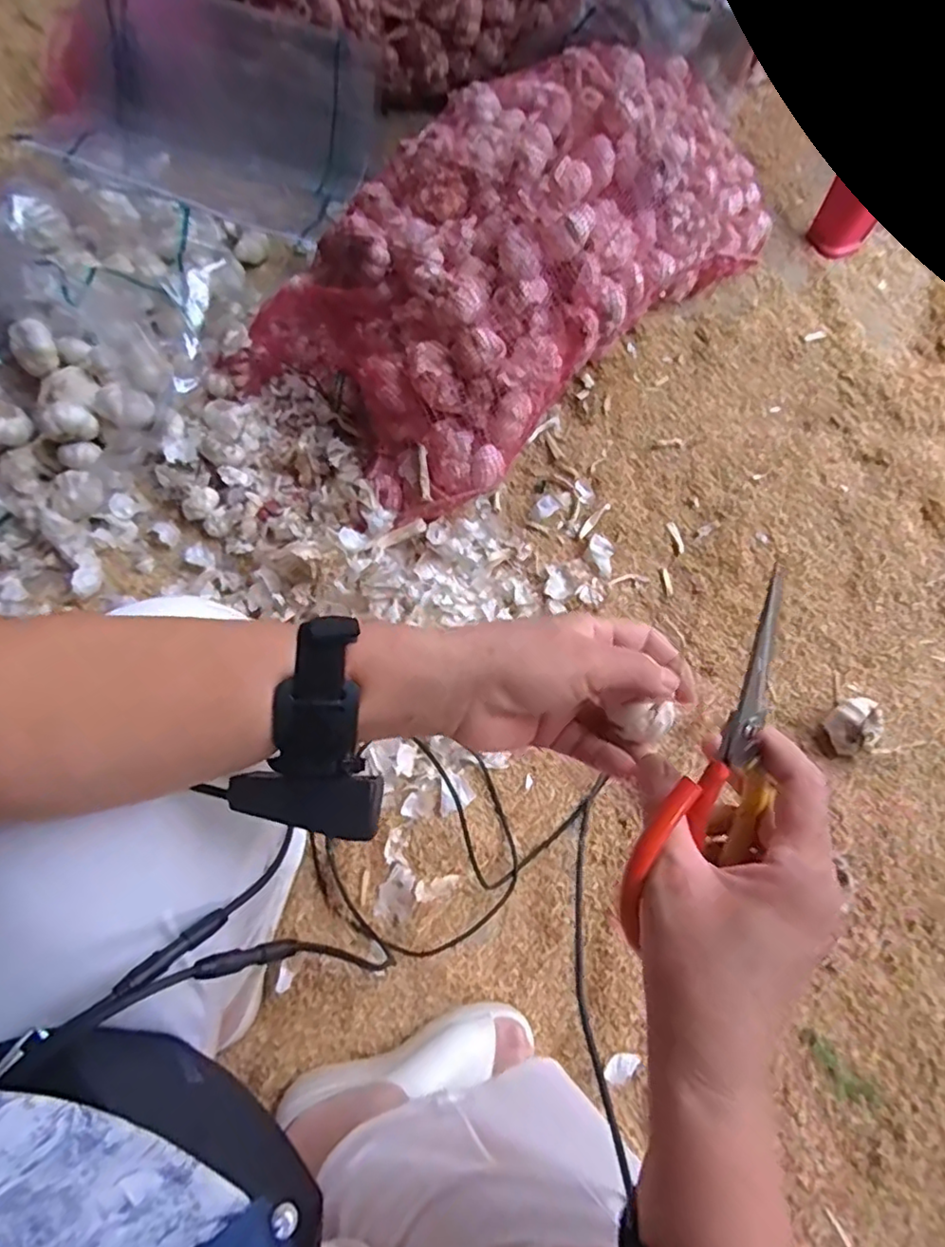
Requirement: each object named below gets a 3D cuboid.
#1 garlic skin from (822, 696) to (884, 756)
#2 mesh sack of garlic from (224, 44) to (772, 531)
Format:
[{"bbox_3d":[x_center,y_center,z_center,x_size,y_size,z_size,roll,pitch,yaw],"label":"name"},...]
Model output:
[{"bbox_3d":[0.433,0.117,0.689,0.063,0.050,0.051,-31,76,-9],"label":"garlic skin"},{"bbox_3d":[0.040,-0.467,0.756,0.650,0.174,0.383,-43,78,-13],"label":"mesh sack of garlic"}]

